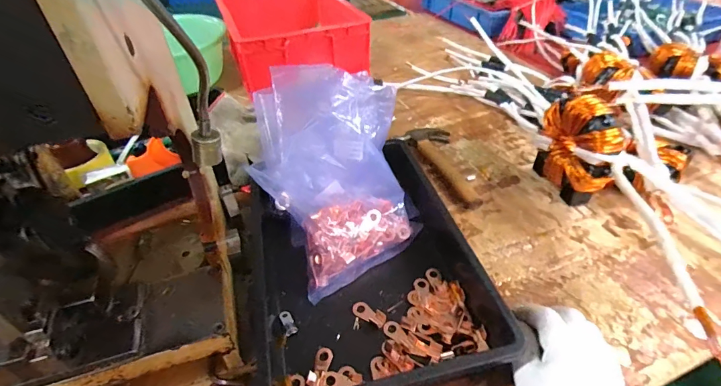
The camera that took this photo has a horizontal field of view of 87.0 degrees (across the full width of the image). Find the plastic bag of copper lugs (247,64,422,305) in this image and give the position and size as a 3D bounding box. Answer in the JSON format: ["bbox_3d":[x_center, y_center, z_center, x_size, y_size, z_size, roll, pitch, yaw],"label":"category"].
[{"bbox_3d":[-0.032,-0.028,0.493,0.200,0.170,0.235,-10,41,-10],"label":"plastic bag of copper lugs"}]

